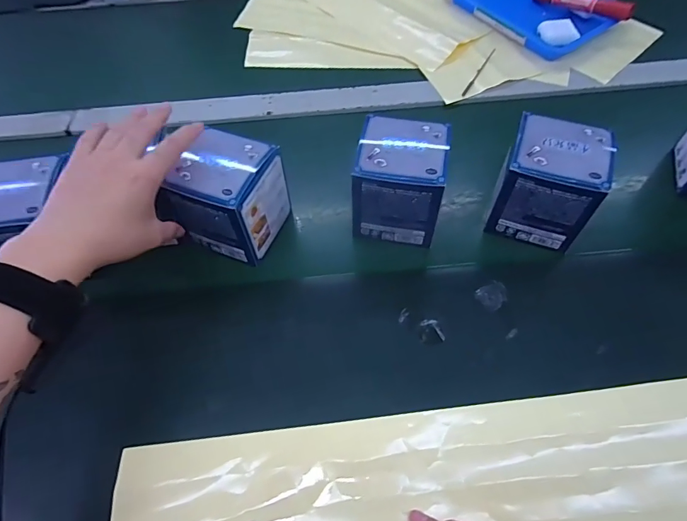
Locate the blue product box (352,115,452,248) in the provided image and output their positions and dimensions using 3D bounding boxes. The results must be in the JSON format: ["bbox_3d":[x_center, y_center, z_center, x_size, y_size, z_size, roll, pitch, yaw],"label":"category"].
[{"bbox_3d":[0.053,-0.076,0.409,0.082,0.094,0.085,9,60,7],"label":"blue product box"}]

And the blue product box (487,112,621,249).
[{"bbox_3d":[0.192,-0.074,0.401,0.088,0.098,0.077,21,62,14],"label":"blue product box"}]

